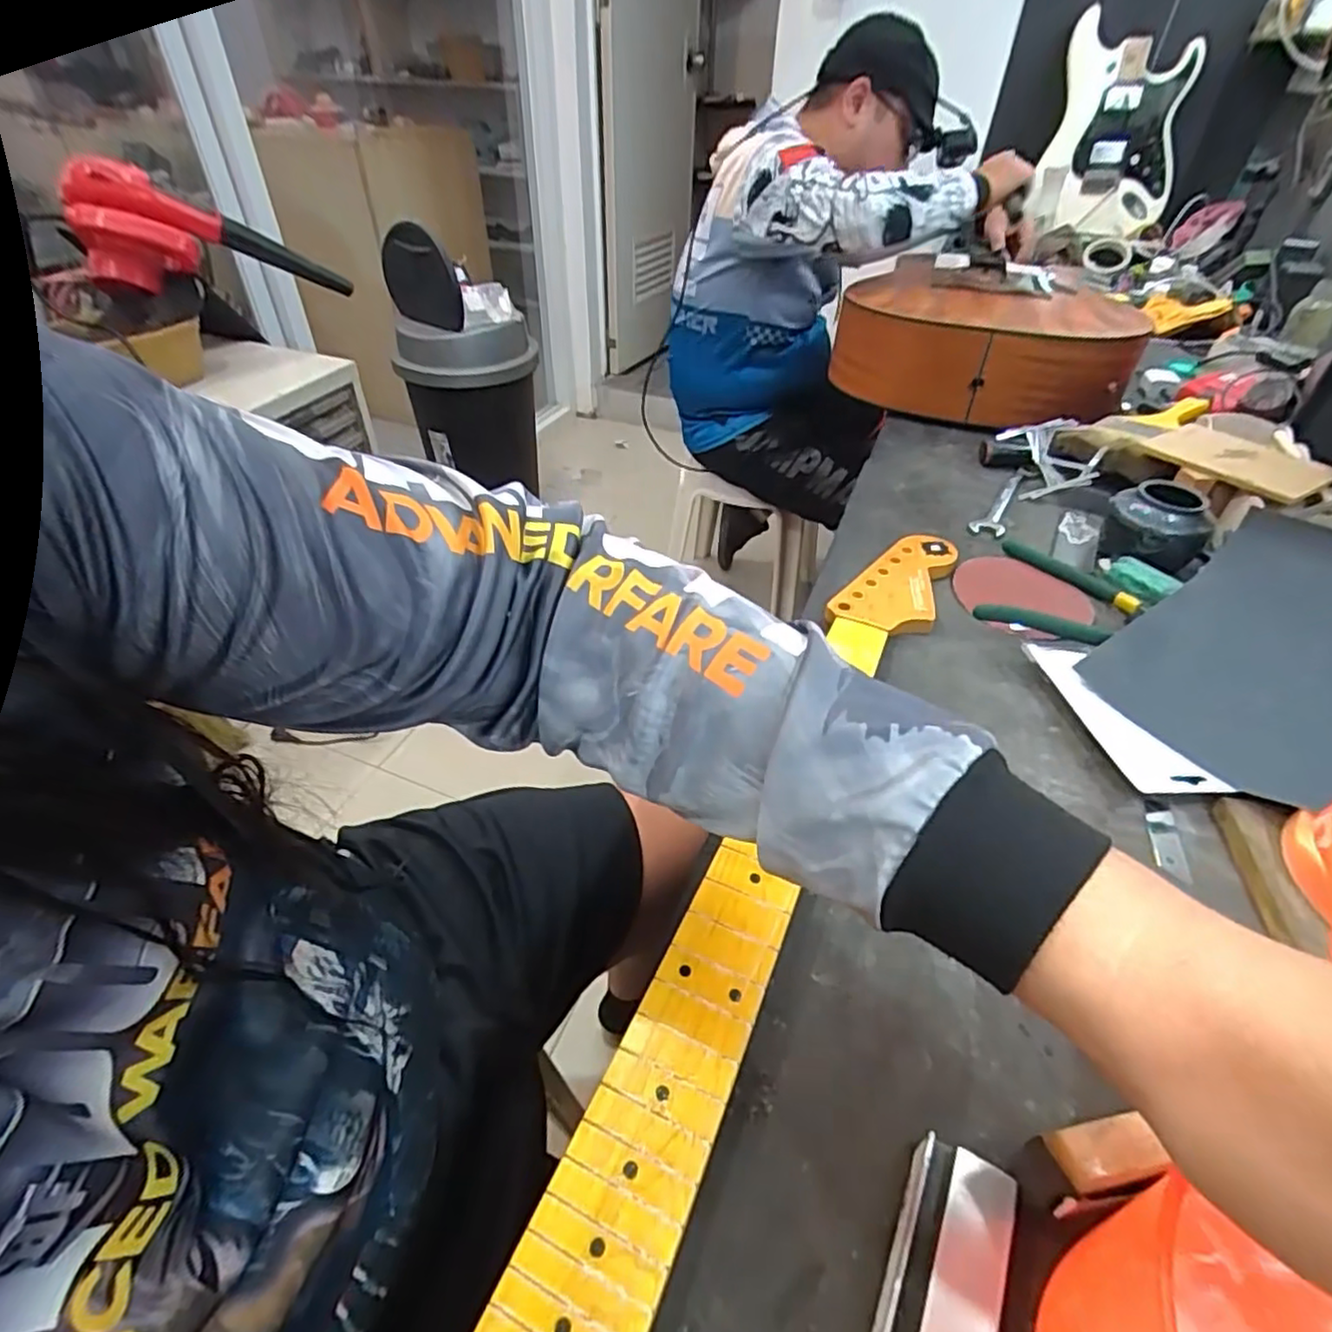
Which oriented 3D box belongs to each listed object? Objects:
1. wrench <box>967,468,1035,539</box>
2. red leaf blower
[{"bbox_3d":[0.376,-0.186,0.746,0.034,0.004,0.174,26,47,24],"label":"wrench"},{"bbox_3d":[-0.705,-0.670,1.094,0.142,0.161,0.386,27,29,25],"label":"red leaf blower"}]

